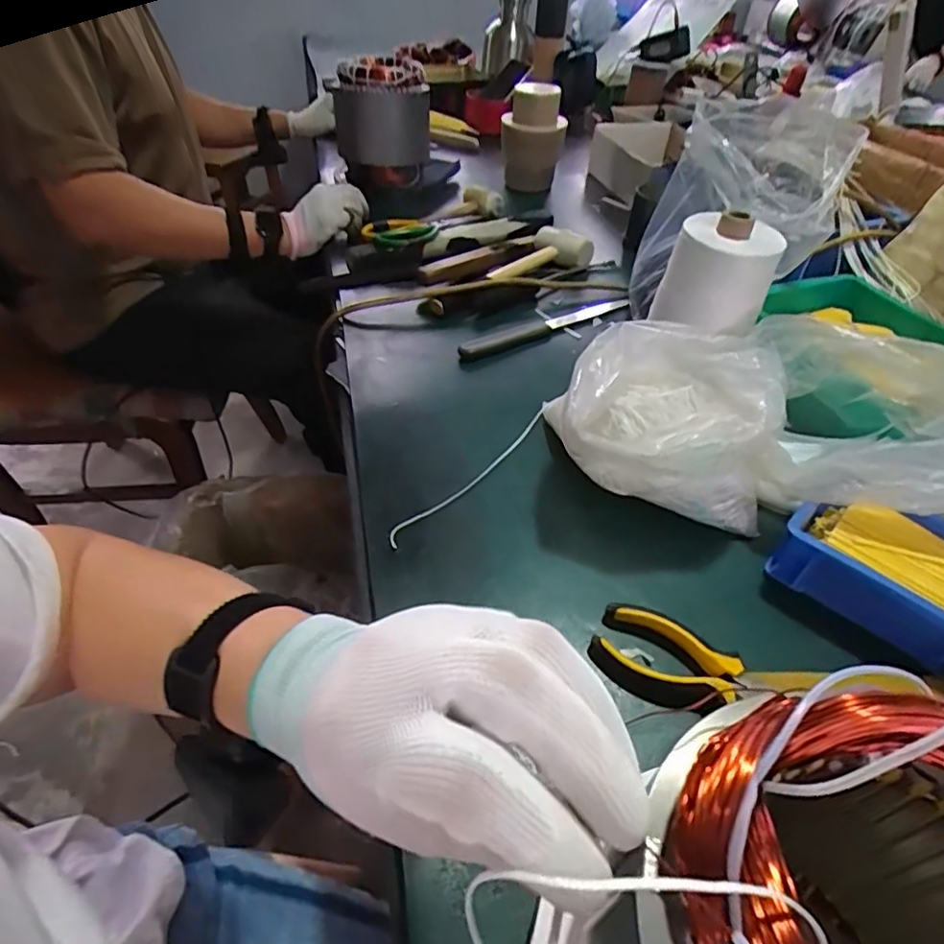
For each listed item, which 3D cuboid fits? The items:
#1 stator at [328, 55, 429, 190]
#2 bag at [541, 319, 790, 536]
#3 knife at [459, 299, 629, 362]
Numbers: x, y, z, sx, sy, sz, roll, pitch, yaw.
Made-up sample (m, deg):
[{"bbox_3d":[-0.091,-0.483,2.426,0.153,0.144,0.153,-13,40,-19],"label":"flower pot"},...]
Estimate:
[{"bbox_3d":[-0.140,-0.548,0.886,0.126,0.159,0.150,-11,47,-13],"label":"stator"},{"bbox_3d":[0.153,-0.034,0.466,0.162,0.114,0.129,1,45,-2],"label":"bag"},{"bbox_3d":[0.086,-0.171,0.668,0.236,0.016,0.029,-25,51,-25],"label":"knife"}]

